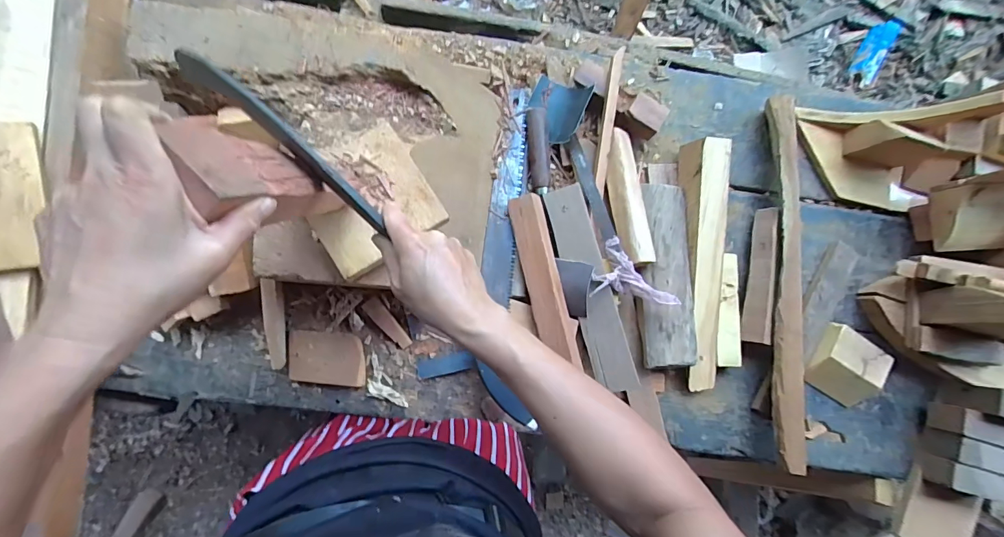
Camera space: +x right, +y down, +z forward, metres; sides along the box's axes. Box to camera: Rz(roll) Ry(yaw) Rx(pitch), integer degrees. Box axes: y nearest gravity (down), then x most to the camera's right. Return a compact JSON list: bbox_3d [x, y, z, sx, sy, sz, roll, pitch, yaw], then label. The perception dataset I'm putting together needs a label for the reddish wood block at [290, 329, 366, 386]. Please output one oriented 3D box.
[{"bbox_3d":[-0.260,0.134,0.638,0.110,0.019,0.077,7,87,-5],"label":"reddish wood block"}]

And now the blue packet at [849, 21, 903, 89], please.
[{"bbox_3d":[1.146,-0.660,1.311,0.079,0.039,0.197,12,109,-5],"label":"blue packet"}]

